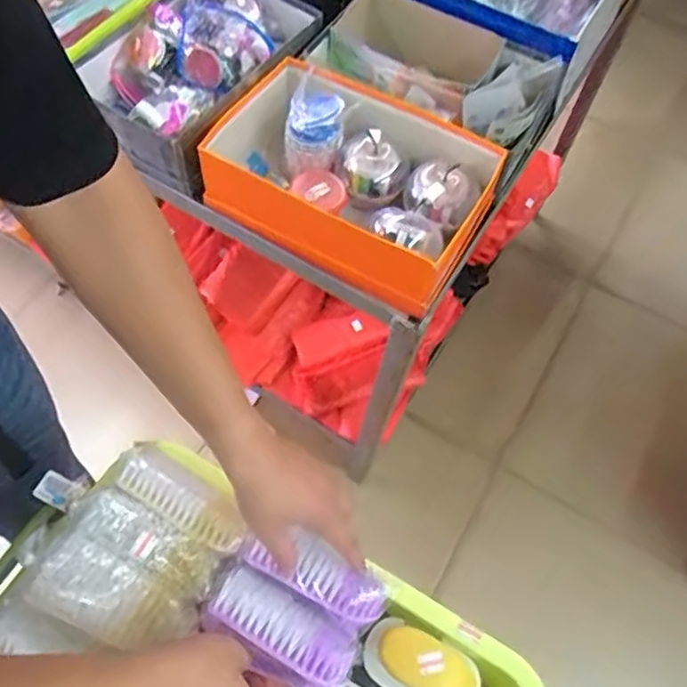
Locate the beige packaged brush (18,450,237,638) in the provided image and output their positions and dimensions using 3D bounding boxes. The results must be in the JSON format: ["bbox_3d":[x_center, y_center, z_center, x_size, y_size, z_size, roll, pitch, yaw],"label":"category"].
[{"bbox_3d":[-0.184,0.185,0.581,0.150,0.034,0.048,30,65,12],"label":"beige packaged brush"}]

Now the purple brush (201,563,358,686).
[{"bbox_3d":[-0.057,0.261,0.563,0.134,0.041,0.068,32,65,5],"label":"purple brush"}]

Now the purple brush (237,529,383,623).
[{"bbox_3d":[-0.025,0.214,0.581,0.141,0.034,0.045,25,64,2],"label":"purple brush"}]

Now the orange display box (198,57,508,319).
[{"bbox_3d":[-0.004,-0.213,0.789,0.347,0.103,0.217,29,65,11],"label":"orange display box"}]

